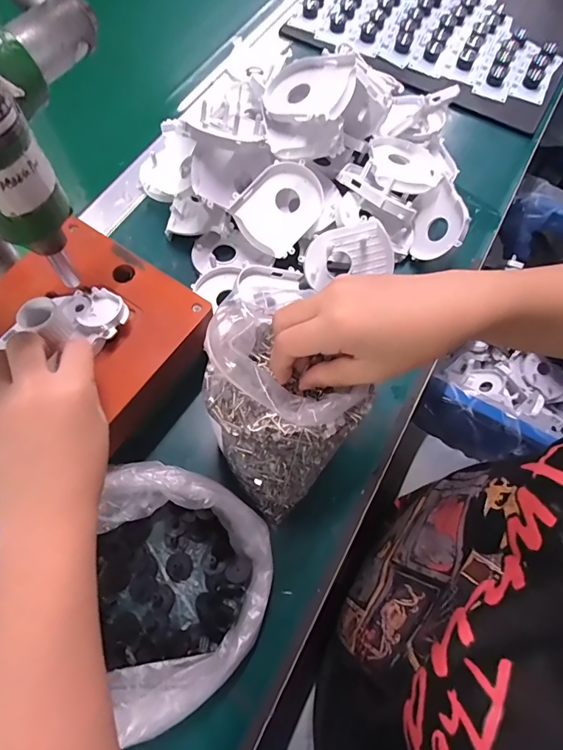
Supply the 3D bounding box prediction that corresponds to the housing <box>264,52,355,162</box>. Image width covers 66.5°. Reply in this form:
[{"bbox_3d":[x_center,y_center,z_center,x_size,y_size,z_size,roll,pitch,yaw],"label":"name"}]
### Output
[{"bbox_3d":[0.031,-0.248,0.413,0.089,0.059,0.097,-5,68,21],"label":"housing"}]

